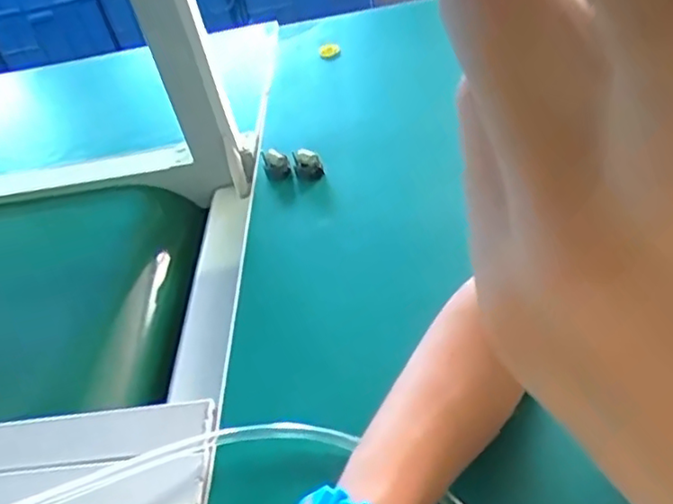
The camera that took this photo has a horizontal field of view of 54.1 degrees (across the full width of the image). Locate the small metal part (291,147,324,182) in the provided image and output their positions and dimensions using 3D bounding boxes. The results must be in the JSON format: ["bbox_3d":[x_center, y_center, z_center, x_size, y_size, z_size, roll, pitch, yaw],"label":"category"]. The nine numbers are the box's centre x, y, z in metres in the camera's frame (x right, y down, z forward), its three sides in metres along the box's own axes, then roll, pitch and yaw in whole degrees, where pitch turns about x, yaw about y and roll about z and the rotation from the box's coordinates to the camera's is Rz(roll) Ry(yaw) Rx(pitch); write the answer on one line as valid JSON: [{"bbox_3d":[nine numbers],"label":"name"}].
[{"bbox_3d":[-0.026,-0.081,0.621,0.025,0.021,0.031,-13,42,1],"label":"small metal part"}]

